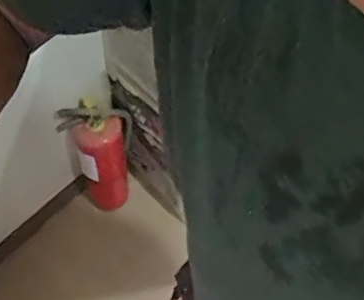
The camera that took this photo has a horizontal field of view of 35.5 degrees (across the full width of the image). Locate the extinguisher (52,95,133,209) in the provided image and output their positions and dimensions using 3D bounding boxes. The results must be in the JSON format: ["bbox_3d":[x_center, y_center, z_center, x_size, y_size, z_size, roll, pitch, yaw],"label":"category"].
[{"bbox_3d":[-0.241,0.036,1.669,0.183,0.526,0.125,6,61,1],"label":"extinguisher"}]

